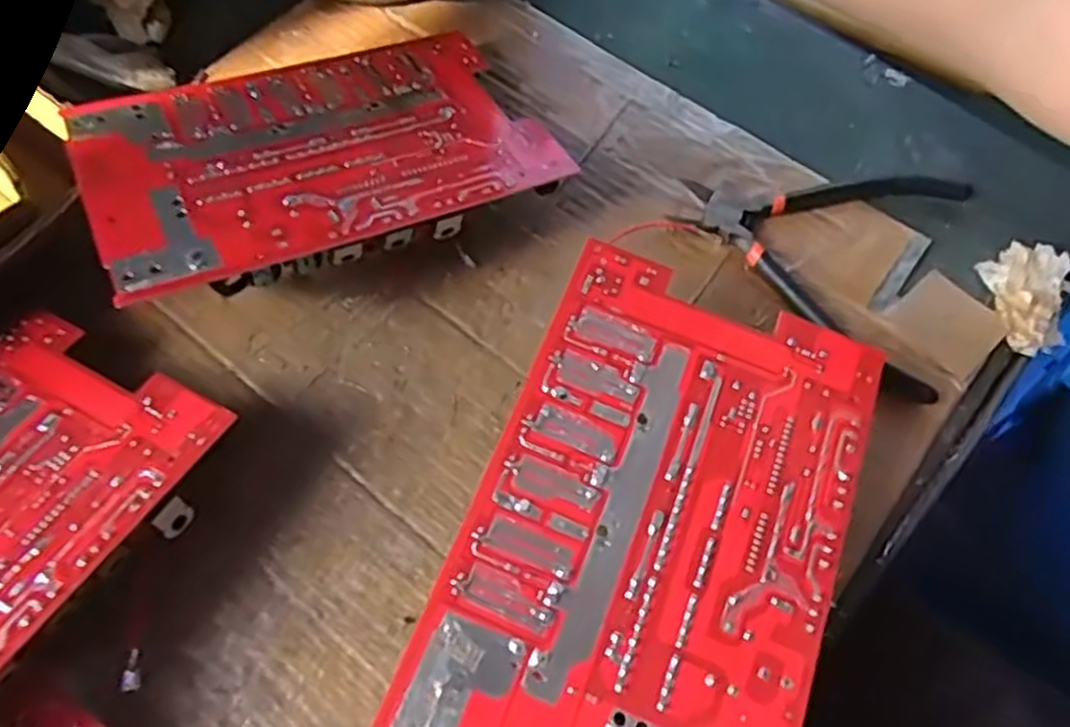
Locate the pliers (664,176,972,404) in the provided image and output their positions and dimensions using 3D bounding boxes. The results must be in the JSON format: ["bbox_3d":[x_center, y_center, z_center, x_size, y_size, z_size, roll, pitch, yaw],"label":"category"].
[{"bbox_3d":[0.135,-0.057,0.372,0.134,0.011,0.126,19,65,6],"label":"pliers"}]

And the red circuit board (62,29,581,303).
[{"bbox_3d":[-0.095,-0.093,0.353,0.191,0.064,0.133,-25,68,-14],"label":"red circuit board"}]

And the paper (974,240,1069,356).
[{"bbox_3d":[0.233,-0.035,0.361,0.039,0.019,0.052,26,66,9],"label":"paper"}]

